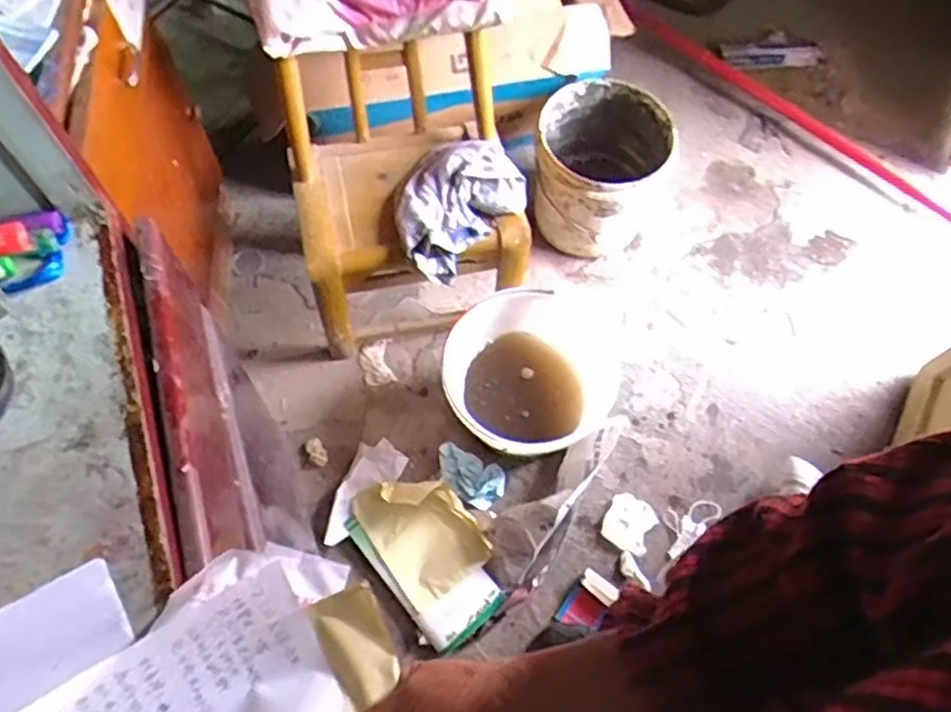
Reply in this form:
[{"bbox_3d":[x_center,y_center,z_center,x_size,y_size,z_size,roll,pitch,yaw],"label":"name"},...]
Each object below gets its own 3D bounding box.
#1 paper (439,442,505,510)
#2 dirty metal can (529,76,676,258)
[{"bbox_3d":[-0.012,0.217,1.278,0.128,0.026,0.080,25,83,2],"label":"paper"},{"bbox_3d":[0.234,-0.361,1.419,0.234,0.278,0.243,1,65,-2],"label":"dirty metal can"}]

